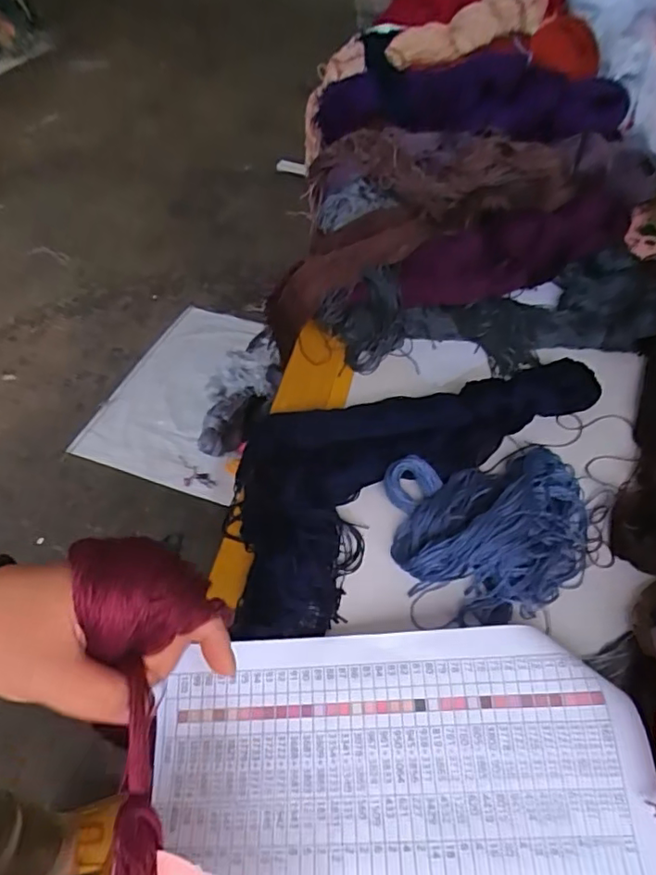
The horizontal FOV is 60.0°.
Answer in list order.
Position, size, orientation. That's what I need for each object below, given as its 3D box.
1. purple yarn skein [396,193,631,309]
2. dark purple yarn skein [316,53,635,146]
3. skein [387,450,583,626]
[{"bbox_3d":[0.174,-0.180,0.542,0.225,0.046,0.075,-23,56,-10],"label":"purple yarn skein"},{"bbox_3d":[0.135,-0.370,0.644,0.358,0.080,0.092,21,58,31],"label":"dark purple yarn skein"},{"bbox_3d":[0.117,0.063,0.392,0.137,0.032,0.115,-7,52,1],"label":"skein"}]

